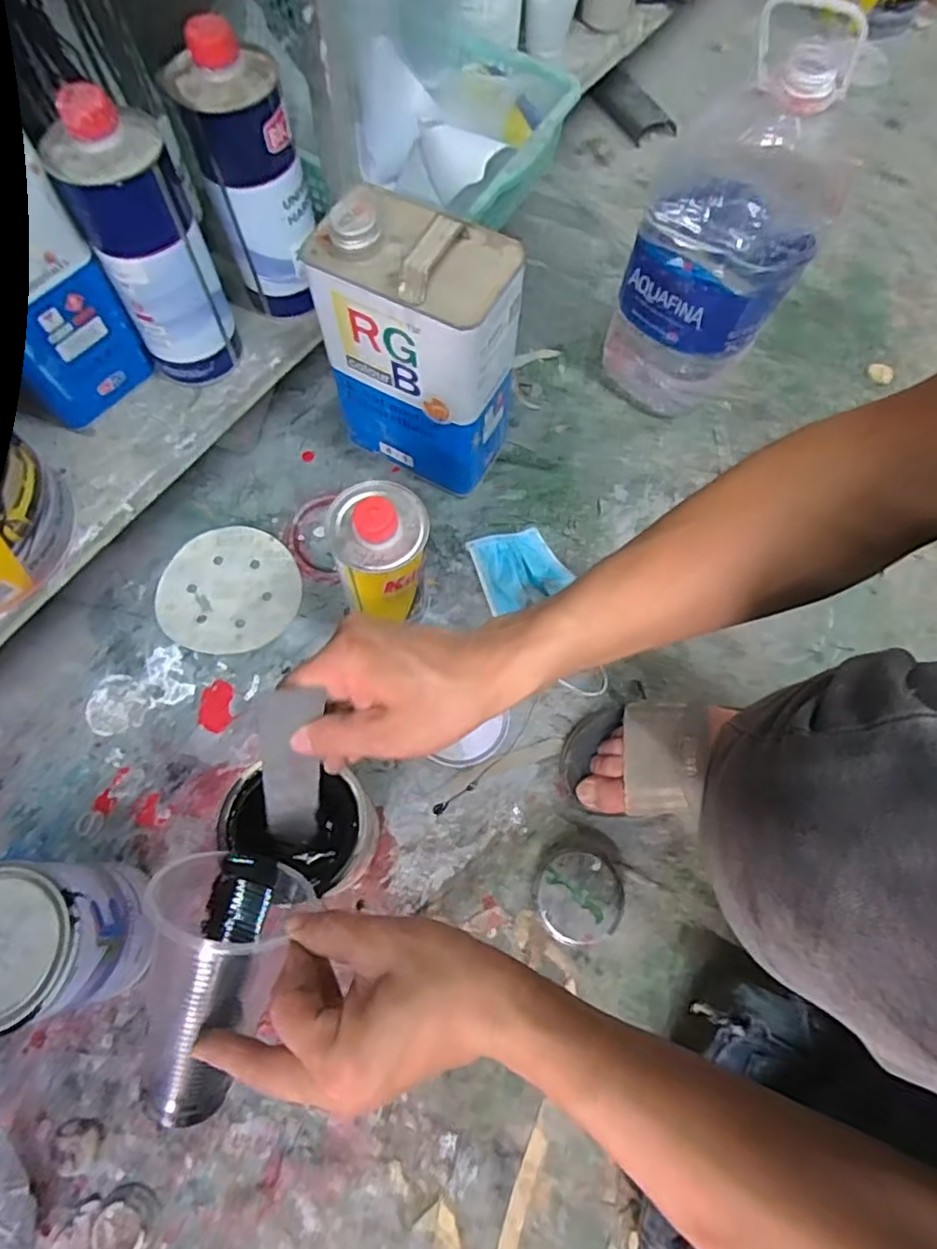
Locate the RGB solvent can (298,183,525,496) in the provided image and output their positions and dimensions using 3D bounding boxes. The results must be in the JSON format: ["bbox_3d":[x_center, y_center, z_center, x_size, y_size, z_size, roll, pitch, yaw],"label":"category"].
[{"bbox_3d":[-0.044,-0.265,0.630,0.170,0.260,0.111,27,71,8],"label":"RGB solvent can"}]

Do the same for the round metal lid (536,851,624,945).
[{"bbox_3d":[0.098,0.242,0.568,0.073,0.025,0.071,0,69,-1],"label":"round metal lid"}]

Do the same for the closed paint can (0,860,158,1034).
[{"bbox_3d":[-0.314,0.240,0.490,0.117,0.135,0.107,-13,71,-6],"label":"closed paint can"}]

